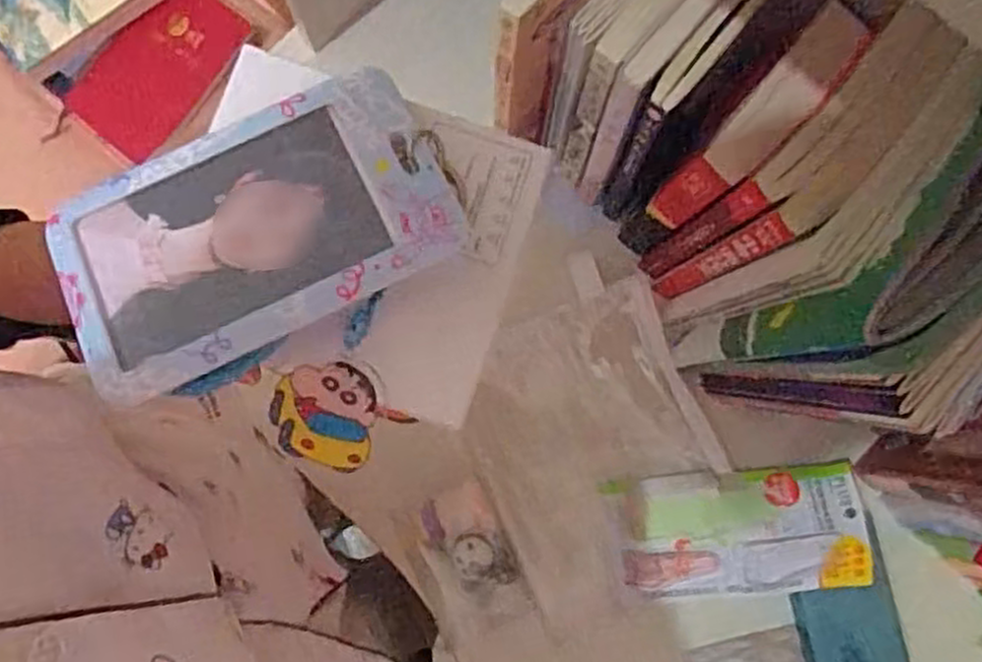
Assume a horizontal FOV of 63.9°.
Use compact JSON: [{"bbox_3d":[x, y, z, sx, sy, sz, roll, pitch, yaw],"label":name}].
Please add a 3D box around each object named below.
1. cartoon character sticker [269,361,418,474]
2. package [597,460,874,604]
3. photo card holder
[{"bbox_3d":[-0.047,0.025,0.231,0.036,0.004,0.033,-40,102,14],"label":"cartoon character sticker"},{"bbox_3d":[0.192,0.157,0.619,0.192,0.017,0.094,-7,71,9],"label":"package"},{"bbox_3d":[-0.066,-0.028,0.222,0.106,0.004,0.064,-27,72,-5],"label":"photo card holder"}]

